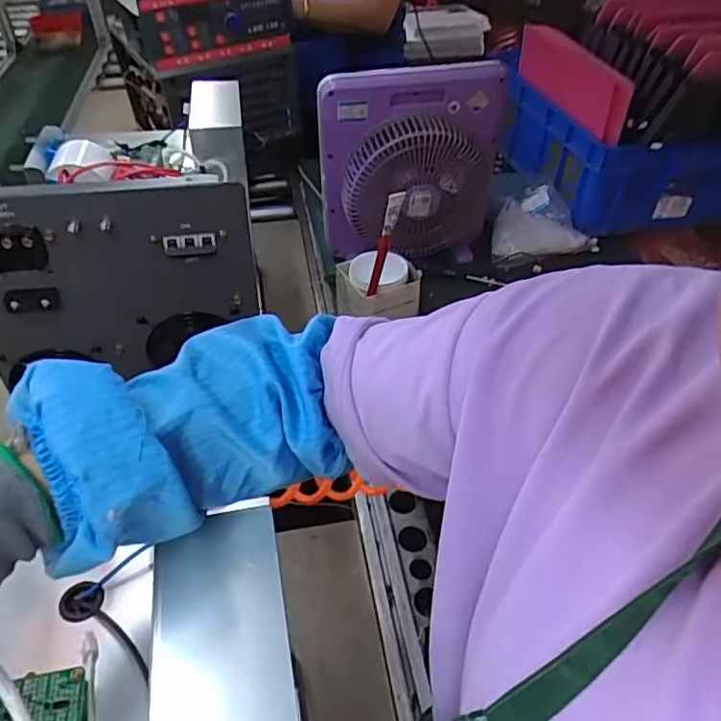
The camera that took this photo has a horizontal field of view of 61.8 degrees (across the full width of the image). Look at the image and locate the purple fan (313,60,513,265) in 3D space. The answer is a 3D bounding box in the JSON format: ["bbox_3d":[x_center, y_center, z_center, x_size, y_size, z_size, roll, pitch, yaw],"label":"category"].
[{"bbox_3d":[0.101,-0.329,1.052,0.313,0.339,0.110,-13,46,-15],"label":"purple fan"}]

